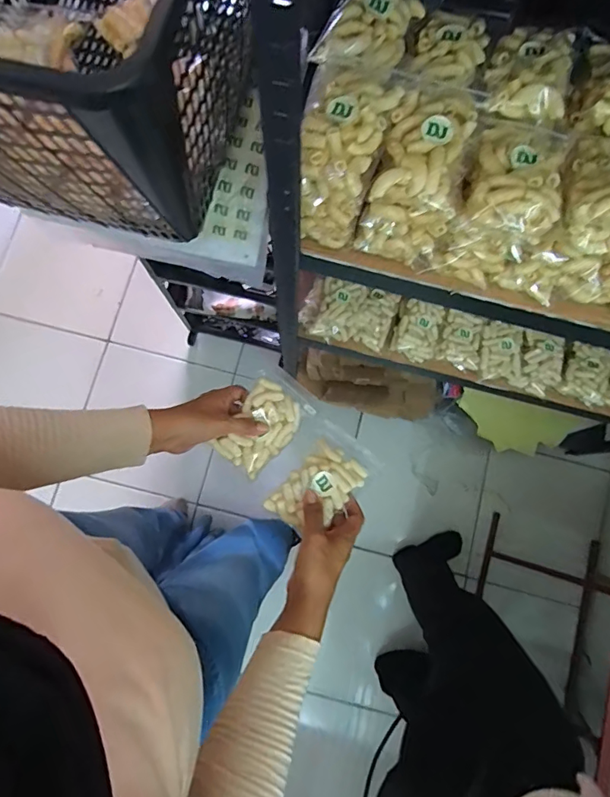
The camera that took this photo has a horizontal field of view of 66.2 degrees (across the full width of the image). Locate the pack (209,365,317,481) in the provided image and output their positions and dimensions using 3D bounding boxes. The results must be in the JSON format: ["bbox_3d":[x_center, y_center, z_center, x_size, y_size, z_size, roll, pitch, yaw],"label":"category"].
[{"bbox_3d":[-0.050,0.031,0.604,0.076,0.034,0.130,39,80,7],"label":"pack"}]

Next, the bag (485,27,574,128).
[{"bbox_3d":[0.231,-0.326,0.467,0.090,0.034,0.110,13,78,2],"label":"bag"}]

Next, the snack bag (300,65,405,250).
[{"bbox_3d":[0.037,-0.243,0.505,0.078,0.158,0.113,22,78,4],"label":"snack bag"}]

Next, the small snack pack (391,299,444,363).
[{"bbox_3d":[0.217,-0.134,0.906,0.085,0.050,0.108,14,78,2],"label":"small snack pack"}]

